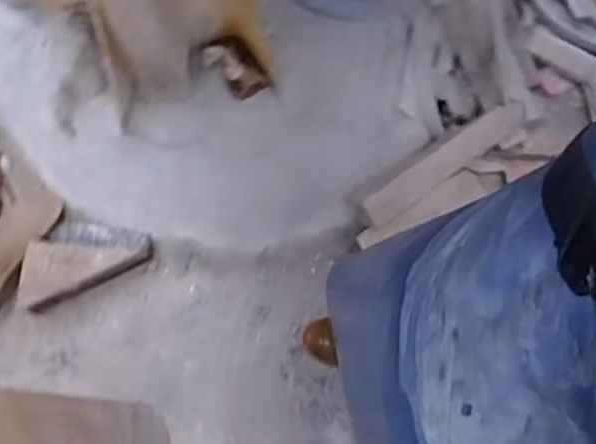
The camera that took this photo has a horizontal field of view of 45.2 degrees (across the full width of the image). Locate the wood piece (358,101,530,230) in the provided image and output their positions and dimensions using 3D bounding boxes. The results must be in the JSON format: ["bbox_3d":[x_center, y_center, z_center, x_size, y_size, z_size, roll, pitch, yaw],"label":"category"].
[{"bbox_3d":[0.287,-0.125,1.396,0.366,0.028,0.065,-35,81,-6],"label":"wood piece"}]

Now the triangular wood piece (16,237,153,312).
[{"bbox_3d":[-0.419,0.093,1.427,0.241,0.074,0.156,0,79,1],"label":"triangular wood piece"}]

